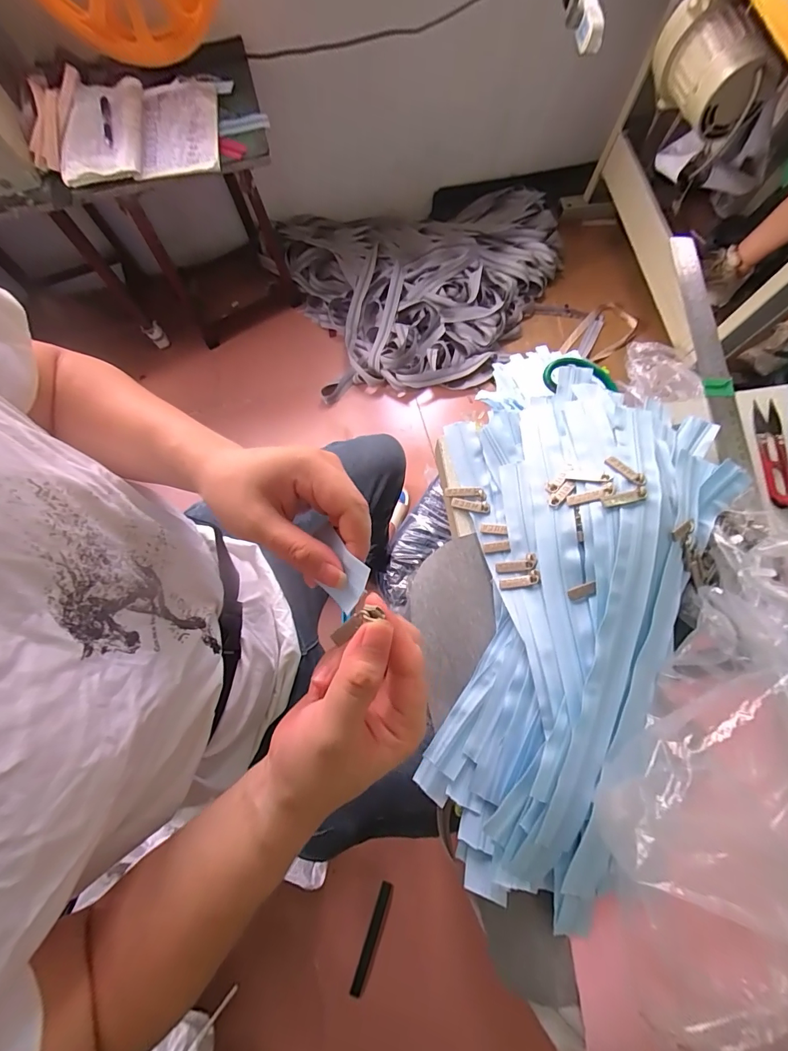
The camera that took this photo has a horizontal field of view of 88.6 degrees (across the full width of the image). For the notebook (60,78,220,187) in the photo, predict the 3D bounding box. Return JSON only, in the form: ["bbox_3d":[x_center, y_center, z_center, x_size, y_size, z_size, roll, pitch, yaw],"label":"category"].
[{"bbox_3d":[-0.515,-0.813,0.825,0.298,0.047,0.237,-7,75,0],"label":"notebook"}]

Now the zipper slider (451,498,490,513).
[{"bbox_3d":[0.077,-0.020,0.407,0.038,0.008,0.011,11,76,4],"label":"zipper slider"}]

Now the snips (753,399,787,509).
[{"bbox_3d":[0.396,-0.076,0.420,0.034,0.012,0.119,6,75,3],"label":"snips"}]

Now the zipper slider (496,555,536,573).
[{"bbox_3d":[0.111,0.036,0.370,0.040,0.004,0.014,-18,70,42],"label":"zipper slider"}]

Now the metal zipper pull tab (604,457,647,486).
[{"bbox_3d":[0.202,-0.048,0.351,0.011,0.004,0.037,-36,57,-8],"label":"metal zipper pull tab"}]

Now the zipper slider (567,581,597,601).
[{"bbox_3d":[0.157,0.055,0.336,0.022,0.006,0.012,-18,89,11],"label":"zipper slider"}]

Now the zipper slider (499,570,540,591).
[{"bbox_3d":[0.112,0.051,0.364,0.038,0.004,0.011,-22,71,37],"label":"zipper slider"}]

